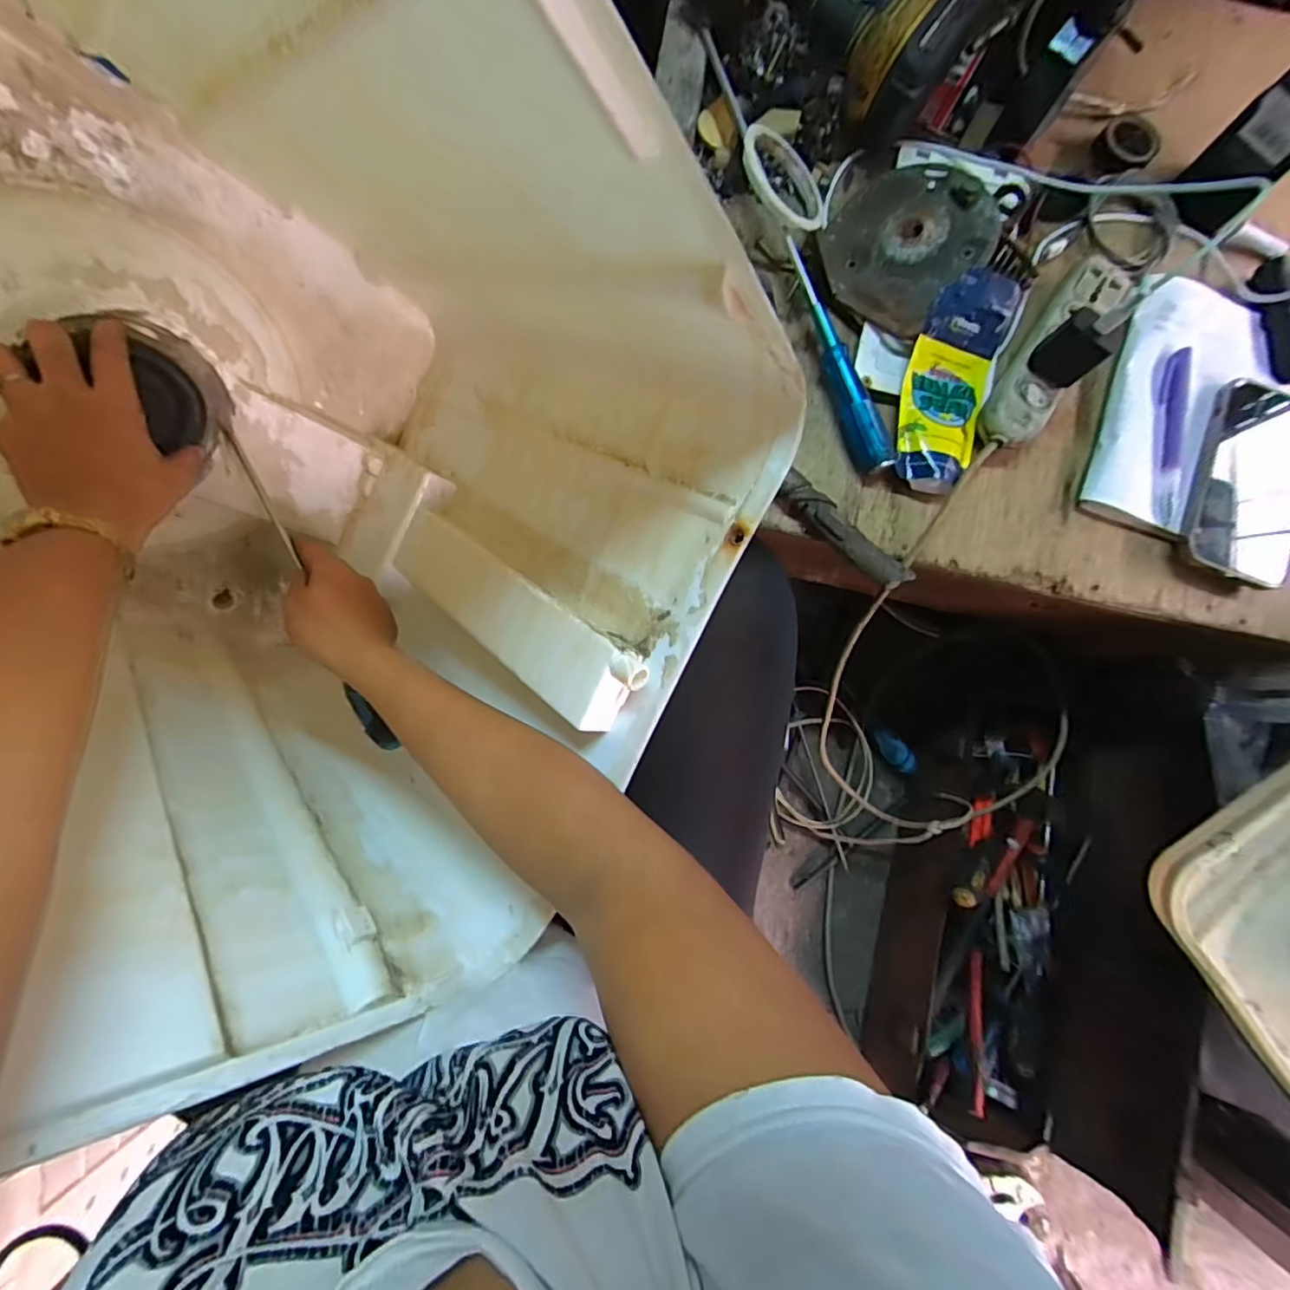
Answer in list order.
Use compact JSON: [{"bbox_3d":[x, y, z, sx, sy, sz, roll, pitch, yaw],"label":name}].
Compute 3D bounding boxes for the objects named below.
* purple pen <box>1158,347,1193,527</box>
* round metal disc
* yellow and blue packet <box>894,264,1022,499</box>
[{"bbox_3d":[0.409,-0.161,0.436,0.017,0.016,0.137,8,83,0],"label":"purple pen"},{"bbox_3d":[0.212,-0.319,0.453,0.127,0.015,0.148,-1,83,16],"label":"round metal disc"},{"bbox_3d":[0.239,-0.208,0.438,0.064,0.033,0.165,17,83,1],"label":"yellow and blue packet"}]

